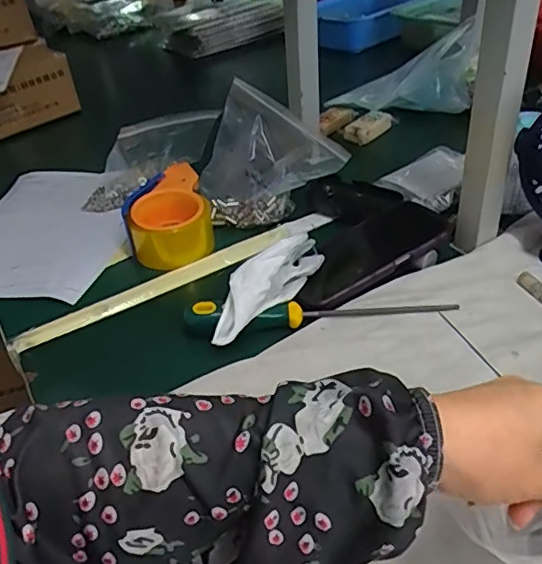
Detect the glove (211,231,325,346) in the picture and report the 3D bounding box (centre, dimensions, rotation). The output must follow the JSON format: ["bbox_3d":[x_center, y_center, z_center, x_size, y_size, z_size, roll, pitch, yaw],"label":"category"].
[{"bbox_3d":[0.000,-0.003,0.529,0.032,0.064,0.158,24,44,33],"label":"glove"}]

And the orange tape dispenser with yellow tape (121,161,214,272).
[{"bbox_3d":[-0.121,-0.076,0.652,0.093,0.058,0.134,-14,39,-11],"label":"orange tape dispenser with yellow tape"}]

